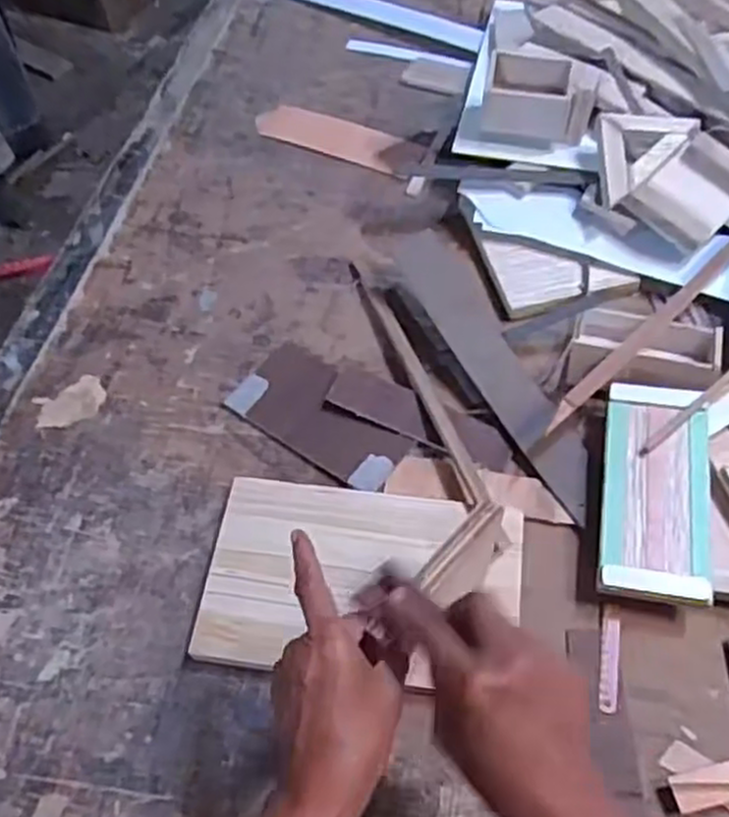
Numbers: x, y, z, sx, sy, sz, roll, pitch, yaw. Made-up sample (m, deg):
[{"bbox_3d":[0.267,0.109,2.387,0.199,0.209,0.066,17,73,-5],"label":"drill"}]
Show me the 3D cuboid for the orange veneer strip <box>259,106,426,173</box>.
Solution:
[{"bbox_3d":[-0.028,-0.312,0.879,0.208,0.005,0.062,23,61,21],"label":"orange veneer strip"}]

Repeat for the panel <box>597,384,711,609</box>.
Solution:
[{"bbox_3d":[0.227,0.059,0.590,0.078,0.016,0.179,7,62,11],"label":"panel"}]

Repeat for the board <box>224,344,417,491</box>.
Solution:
[{"bbox_3d":[-0.035,0.004,0.674,0.163,0.011,0.085,30,70,22],"label":"board"}]

